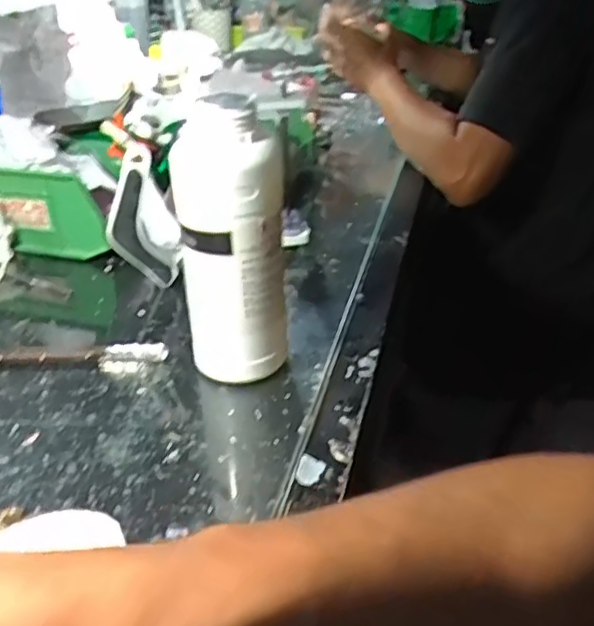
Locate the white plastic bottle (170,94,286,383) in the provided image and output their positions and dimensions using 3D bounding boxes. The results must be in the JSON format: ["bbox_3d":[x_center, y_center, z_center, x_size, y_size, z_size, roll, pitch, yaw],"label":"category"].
[{"bbox_3d":[-0.045,-0.045,0.426,0.062,0.193,0.065,-10,33,-14],"label":"white plastic bottle"}]

